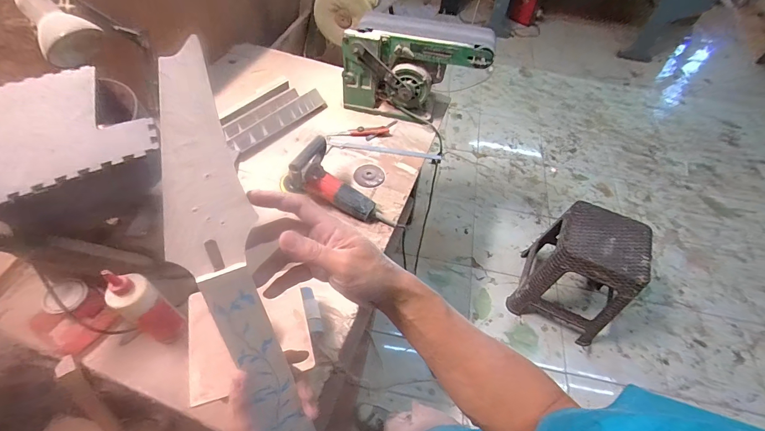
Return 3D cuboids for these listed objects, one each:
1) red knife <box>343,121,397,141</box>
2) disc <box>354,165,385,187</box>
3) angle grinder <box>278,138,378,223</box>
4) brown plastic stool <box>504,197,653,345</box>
[{"bbox_3d":[-0.030,-0.275,1.147,0.173,0.022,0.052,-13,55,-14],"label":"red knife"},{"bbox_3d":[-0.038,-0.117,1.037,0.088,0.007,0.082,2,53,-3],"label":"disc"},{"bbox_3d":[-0.128,-0.063,0.937,0.233,0.166,0.115,36,56,-4],"label":"angle grinder"},{"bbox_3d":[0.780,0.227,1.425,0.332,0.467,0.326,25,56,14],"label":"brown plastic stool"}]

